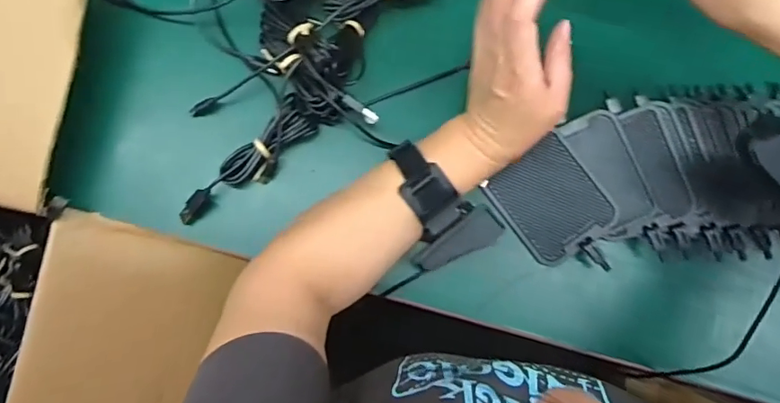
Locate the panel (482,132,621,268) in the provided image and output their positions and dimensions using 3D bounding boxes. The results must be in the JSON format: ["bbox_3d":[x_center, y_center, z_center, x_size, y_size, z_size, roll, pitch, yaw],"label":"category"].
[{"bbox_3d":[0.139,0.000,0.440,0.078,0.017,0.090,-38,88,-3],"label":"panel"}]

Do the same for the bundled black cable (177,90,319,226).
[{"bbox_3d":[-0.116,-0.029,0.427,0.033,0.024,0.136,44,86,2],"label":"bundled black cable"}]

